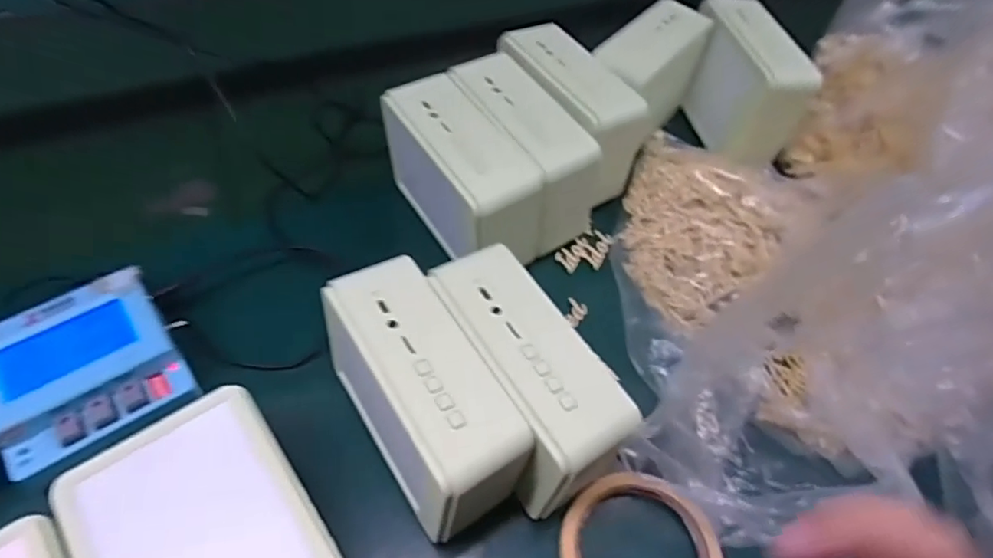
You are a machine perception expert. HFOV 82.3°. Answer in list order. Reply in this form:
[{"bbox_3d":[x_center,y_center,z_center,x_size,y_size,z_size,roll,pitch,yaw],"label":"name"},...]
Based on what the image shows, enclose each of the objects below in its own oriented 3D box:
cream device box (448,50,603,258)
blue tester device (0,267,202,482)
[{"bbox_3d":[0.022,-0.102,0.461,0.067,0.090,0.141,-25,59,-22],"label":"cream device box"},{"bbox_3d":[-0.257,0.059,0.355,0.102,0.040,0.095,-28,60,-24],"label":"blue tester device"}]

